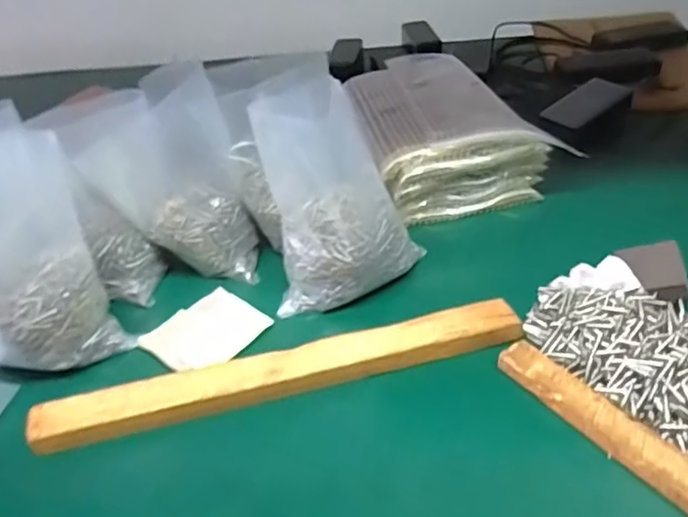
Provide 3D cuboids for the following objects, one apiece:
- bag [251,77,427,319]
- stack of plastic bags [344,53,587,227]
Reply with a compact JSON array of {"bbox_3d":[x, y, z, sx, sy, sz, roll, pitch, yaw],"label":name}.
[{"bbox_3d":[-0.002,-0.061,0.620,0.160,0.202,0.109,-4,37,2],"label":"bag"},{"bbox_3d":[0.132,-0.174,0.805,0.217,0.115,0.259,-8,37,-3],"label":"stack of plastic bags"}]

